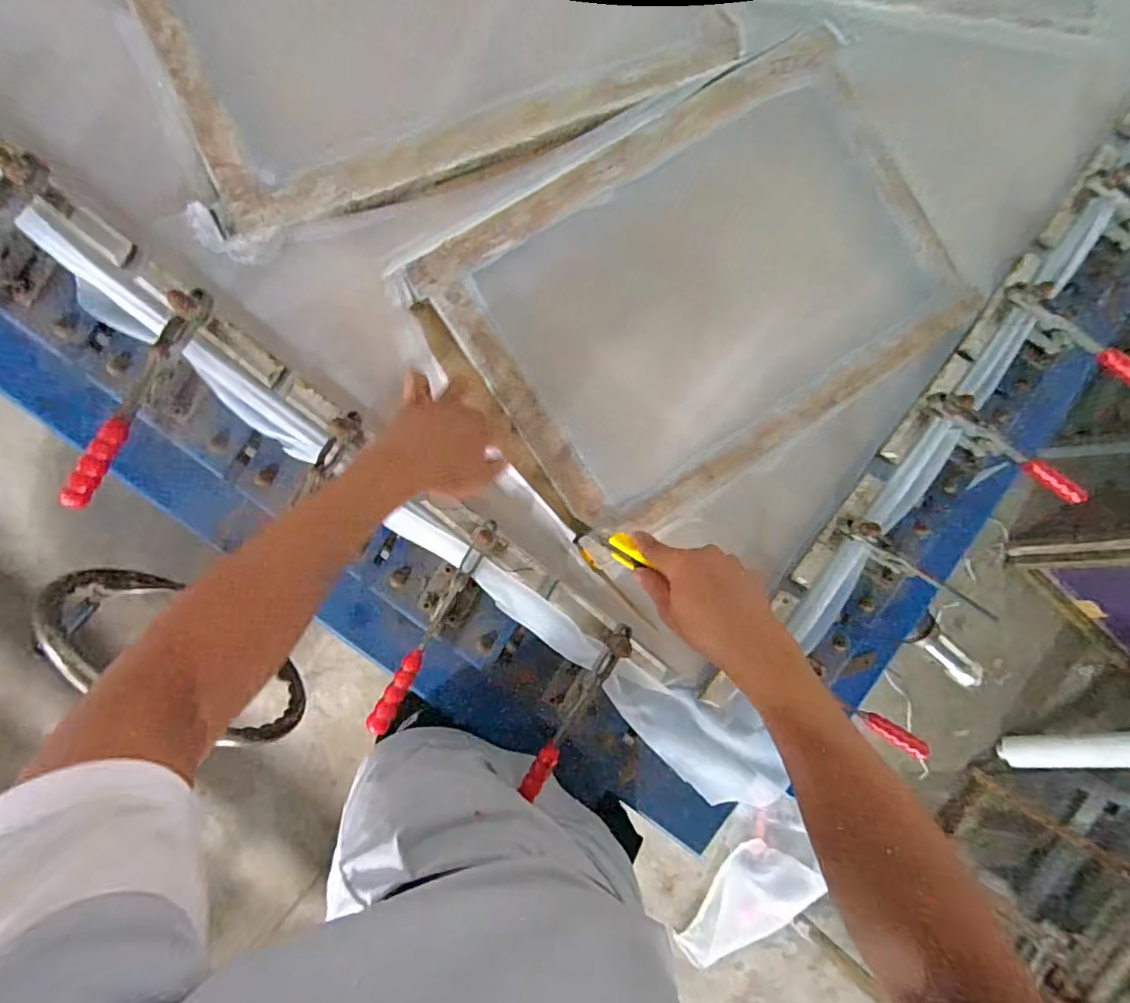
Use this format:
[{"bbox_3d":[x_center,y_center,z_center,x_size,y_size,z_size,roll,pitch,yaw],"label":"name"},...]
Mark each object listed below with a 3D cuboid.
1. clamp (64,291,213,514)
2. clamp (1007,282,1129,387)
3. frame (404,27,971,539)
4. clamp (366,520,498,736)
[{"bbox_3d":[-0.370,-0.091,0.476,0.025,0.039,0.212,30,87,-8],"label":"clamp"},{"bbox_3d":[0.587,-0.181,0.620,0.198,0.052,0.034,35,86,-6],"label":"clamp"},{"bbox_3d":[0.143,-0.232,0.588,0.539,0.030,0.365,-32,94,-6],"label":"frame"},{"bbox_3d":[-0.124,0.115,0.529,0.049,0.056,0.212,29,87,-6],"label":"clamp"}]

